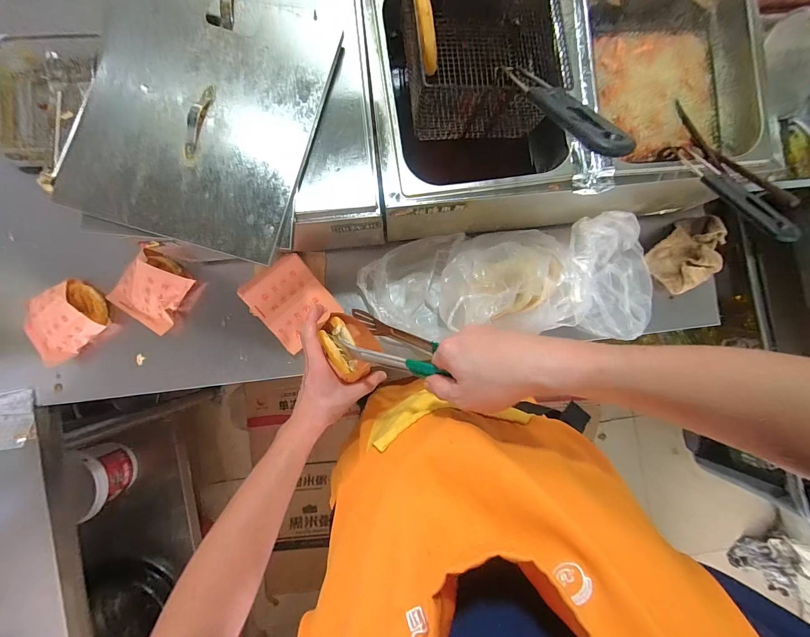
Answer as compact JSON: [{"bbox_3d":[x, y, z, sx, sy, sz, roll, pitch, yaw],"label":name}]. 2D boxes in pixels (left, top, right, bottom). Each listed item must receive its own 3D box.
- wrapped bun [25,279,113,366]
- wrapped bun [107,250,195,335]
[{"bbox_3d":[-0.595,0.010,0.592,0.097,0.056,0.144,44,87,0],"label":"wrapped bun"},{"bbox_3d":[-0.452,-0.053,0.601,0.123,0.062,0.123,33,87,-1],"label":"wrapped bun"}]

